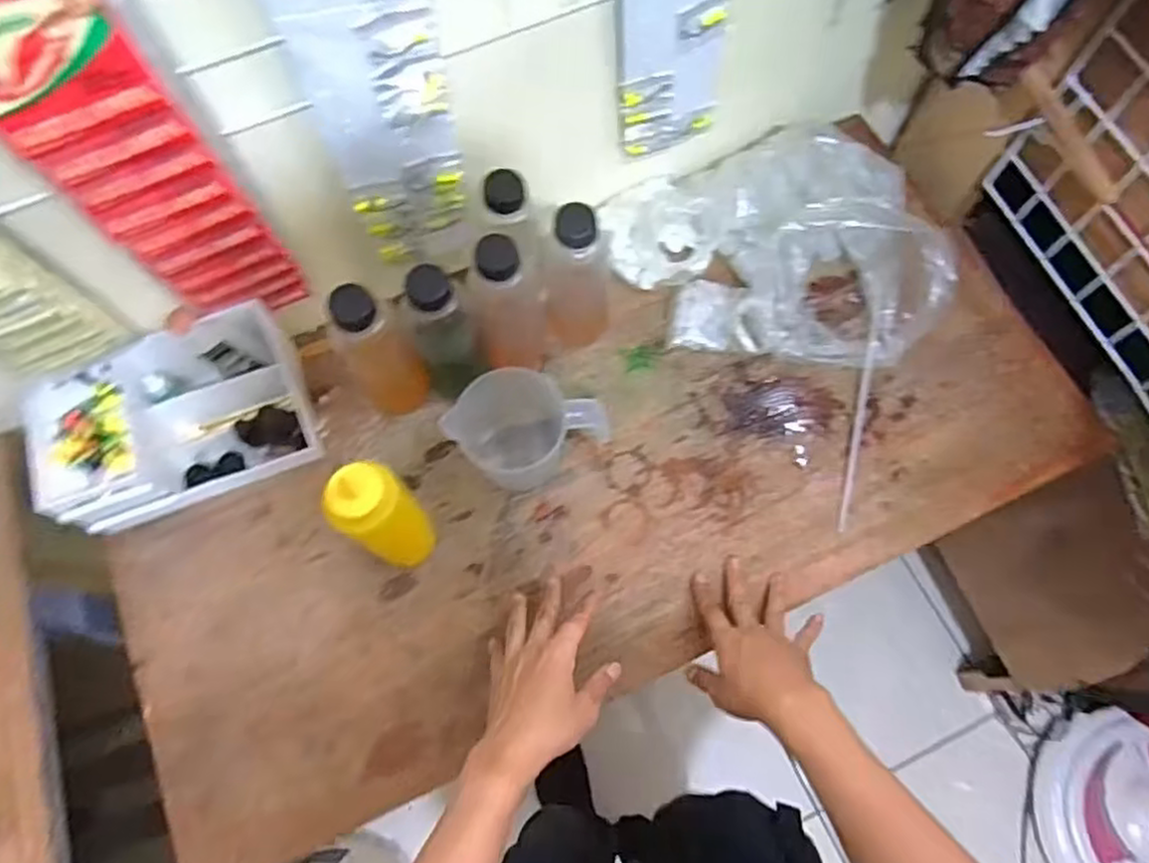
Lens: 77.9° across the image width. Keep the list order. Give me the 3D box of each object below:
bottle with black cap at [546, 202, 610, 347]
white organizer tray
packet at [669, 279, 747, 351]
[{"bbox_3d":[0.004,-0.156,0.708,0.062,0.184,0.061,0,70,1],"label":"bottle with black cap"},{"bbox_3d":[-0.386,-0.007,0.702,0.227,0.110,0.144,-21,71,-7],"label":"white organizer tray"},{"bbox_3d":[0.147,-0.126,0.779,0.073,0.026,0.073,9,70,4],"label":"packet"}]

